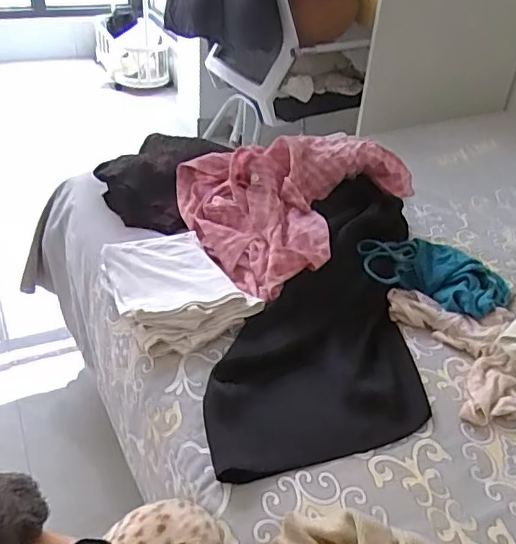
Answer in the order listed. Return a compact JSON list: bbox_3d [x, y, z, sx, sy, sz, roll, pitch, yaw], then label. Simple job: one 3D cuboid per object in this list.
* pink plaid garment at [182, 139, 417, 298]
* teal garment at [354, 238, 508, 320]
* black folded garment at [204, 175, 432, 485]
[{"bbox_3d":[0.062,-0.140,1.047,0.374,0.173,0.363,3,36,-2],"label":"pink plaid garment"},{"bbox_3d":[0.293,0.003,0.960,0.240,0.063,0.162,21,39,22],"label":"teal garment"},{"bbox_3d":[0.126,0.054,0.838,0.267,0.098,0.602,14,37,13],"label":"black folded garment"}]

